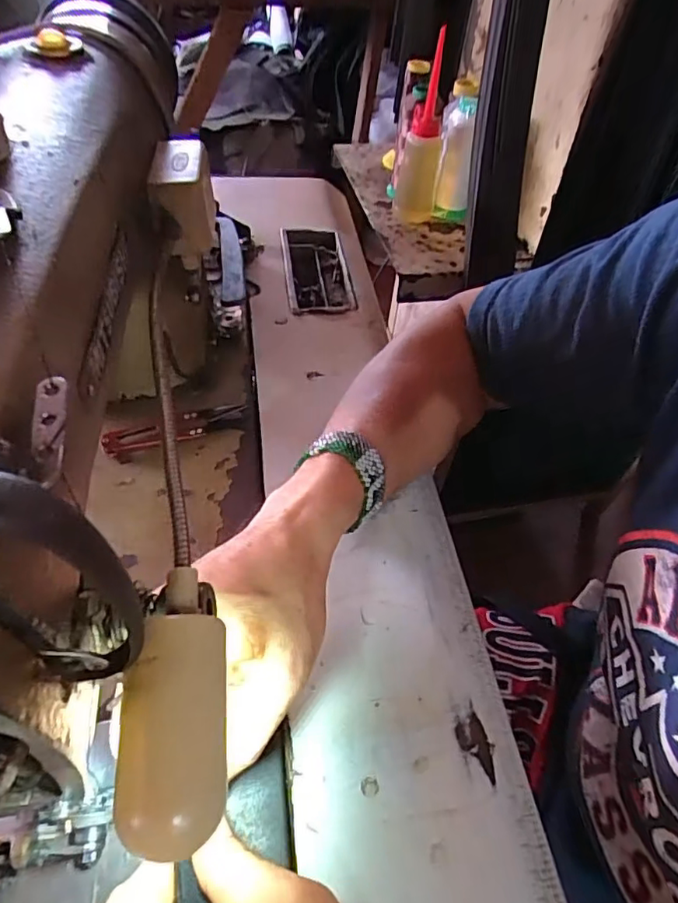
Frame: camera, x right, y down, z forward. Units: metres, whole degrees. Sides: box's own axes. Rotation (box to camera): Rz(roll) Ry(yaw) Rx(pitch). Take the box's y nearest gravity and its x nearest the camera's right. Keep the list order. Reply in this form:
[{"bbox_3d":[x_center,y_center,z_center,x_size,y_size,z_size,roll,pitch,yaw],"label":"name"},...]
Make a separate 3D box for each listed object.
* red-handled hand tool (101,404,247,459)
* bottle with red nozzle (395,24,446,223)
[{"bbox_3d":[-0.117,-0.018,0.391,0.100,0.010,0.025,-15,54,-17],"label":"red-handled hand tool"},{"bbox_3d":[0.098,-0.354,0.624,0.055,0.180,0.045,13,51,5],"label":"bottle with red nozzle"}]

